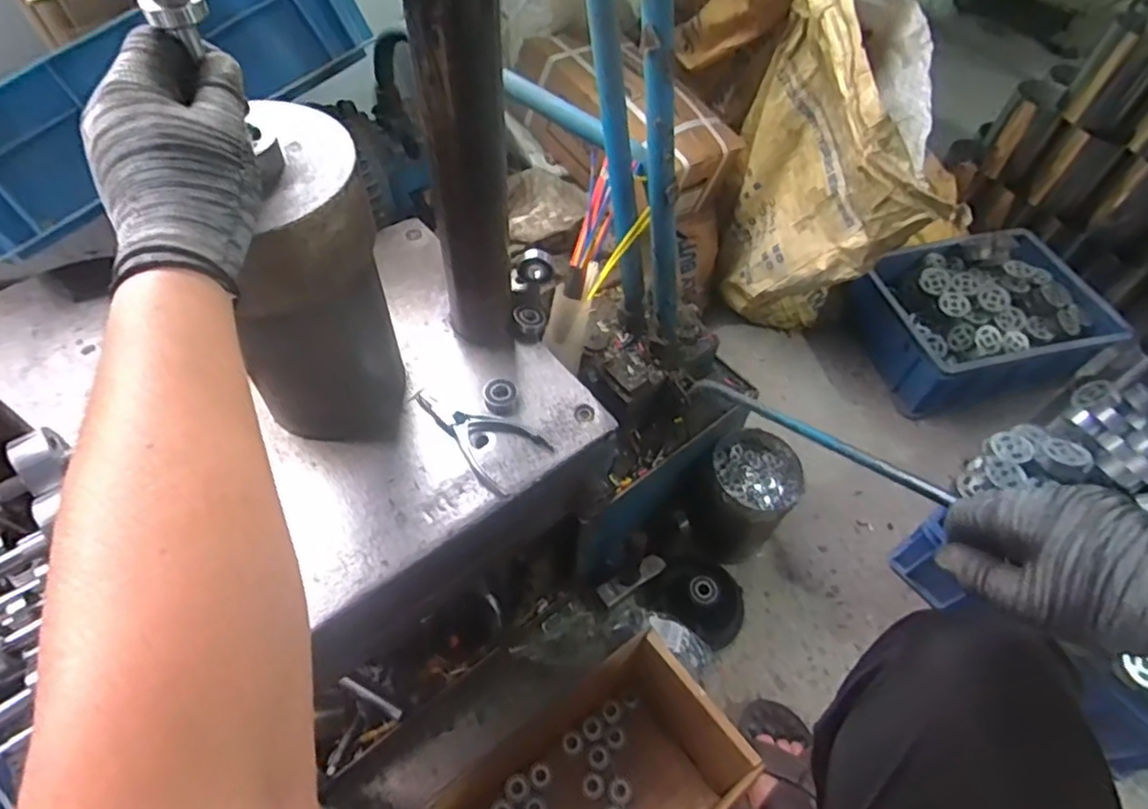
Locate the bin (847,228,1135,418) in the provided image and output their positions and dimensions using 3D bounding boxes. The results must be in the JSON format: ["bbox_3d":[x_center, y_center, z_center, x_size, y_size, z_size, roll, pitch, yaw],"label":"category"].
[{"bbox_3d":[0.787,-0.165,1.259,0.429,0.162,0.324,-15,57,-13],"label":"bin"}]

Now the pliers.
[{"bbox_3d":[-0.085,0.021,0.612,0.073,0.016,0.130,-36,64,-24],"label":"pliers"}]

